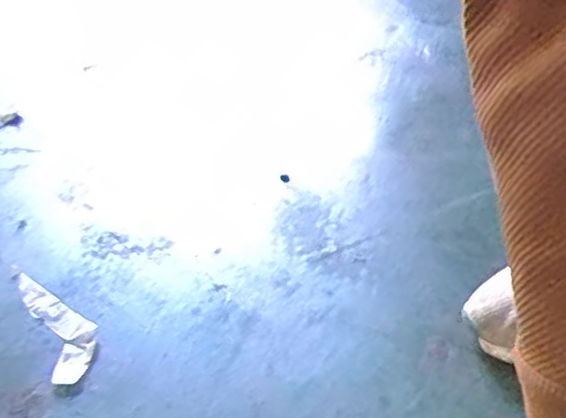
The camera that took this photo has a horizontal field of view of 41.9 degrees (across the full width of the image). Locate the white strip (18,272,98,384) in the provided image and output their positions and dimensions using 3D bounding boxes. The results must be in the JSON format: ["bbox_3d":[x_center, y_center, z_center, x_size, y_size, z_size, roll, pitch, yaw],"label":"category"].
[{"bbox_3d":[-0.222,0.107,0.731,0.050,0.004,0.176,-22,38,-18],"label":"white strip"}]

